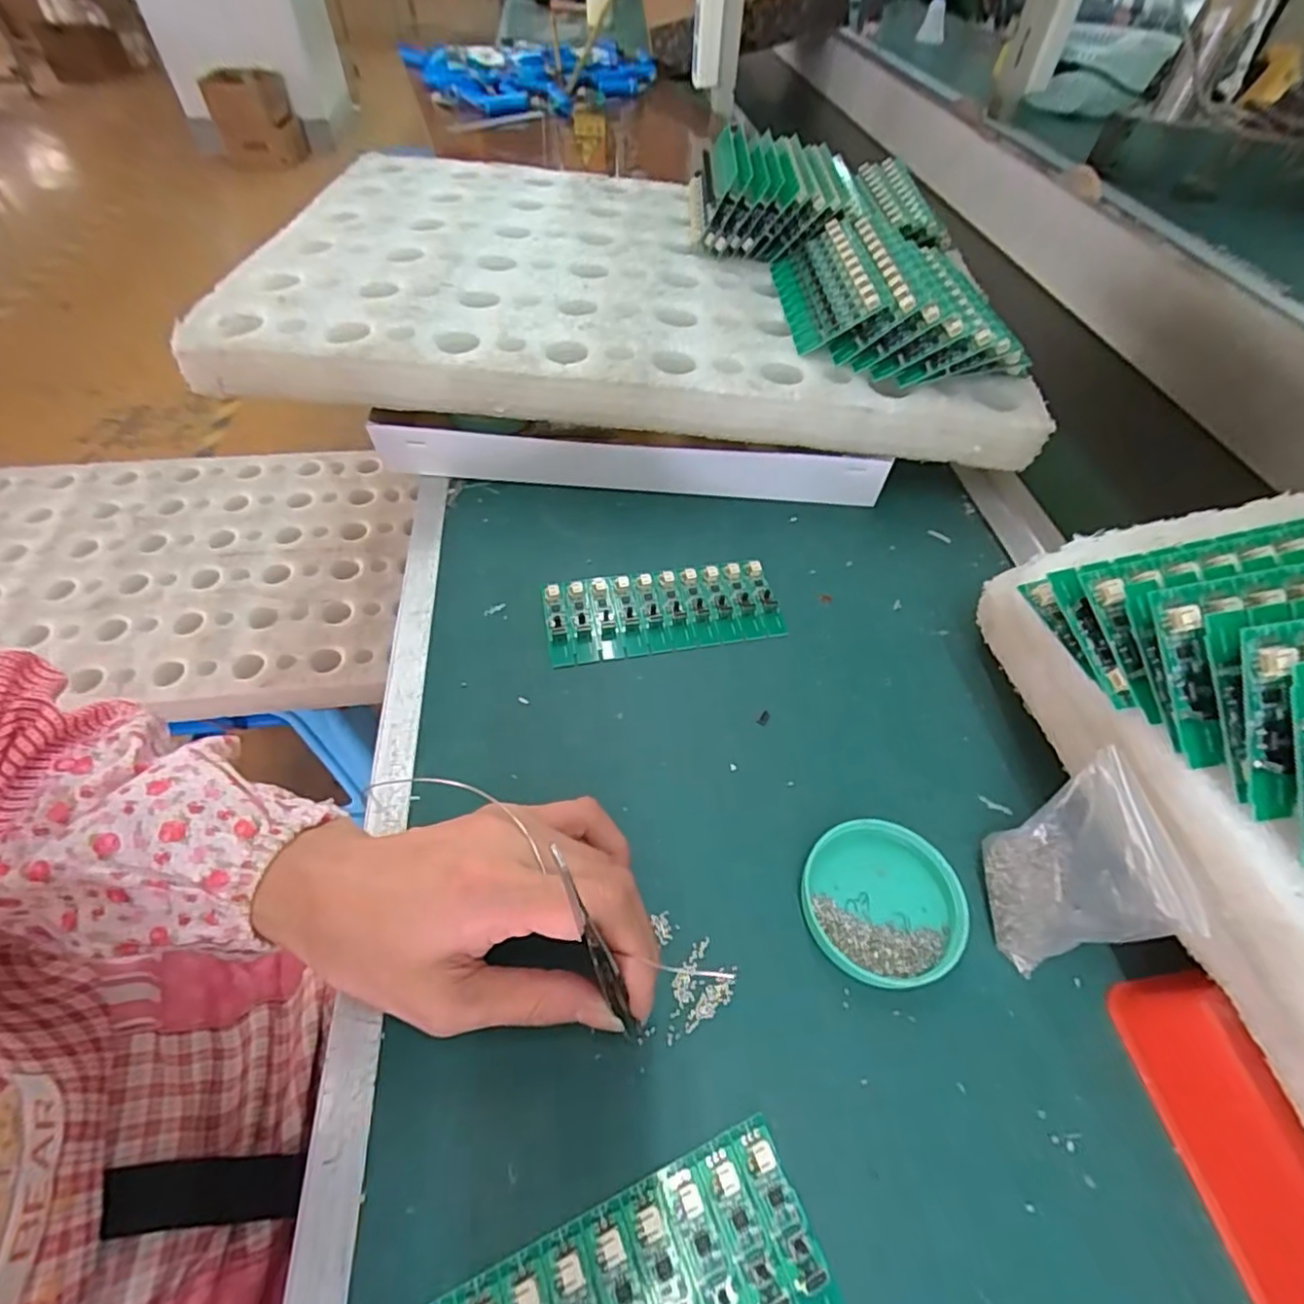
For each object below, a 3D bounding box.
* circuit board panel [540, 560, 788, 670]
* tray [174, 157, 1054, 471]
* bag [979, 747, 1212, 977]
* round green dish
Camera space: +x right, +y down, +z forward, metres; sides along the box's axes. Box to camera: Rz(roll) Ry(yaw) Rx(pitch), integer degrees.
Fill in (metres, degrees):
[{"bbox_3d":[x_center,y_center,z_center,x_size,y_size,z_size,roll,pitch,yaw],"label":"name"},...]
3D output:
[{"bbox_3d":[0.006,-0.026,0.370,0.137,0.007,0.058,-8,54,-8],"label":"circuit board panel"},{"bbox_3d":[-0.016,-0.299,0.497,0.540,0.054,0.358,3,53,1],"label":"tray"},{"bbox_3d":[0.163,0.085,0.247,0.030,0.078,0.063,2,53,0],"label":"bag"},{"bbox_3d":[0.100,0.107,0.269,0.067,0.011,0.065,1,53,-1],"label":"round green dish"}]

